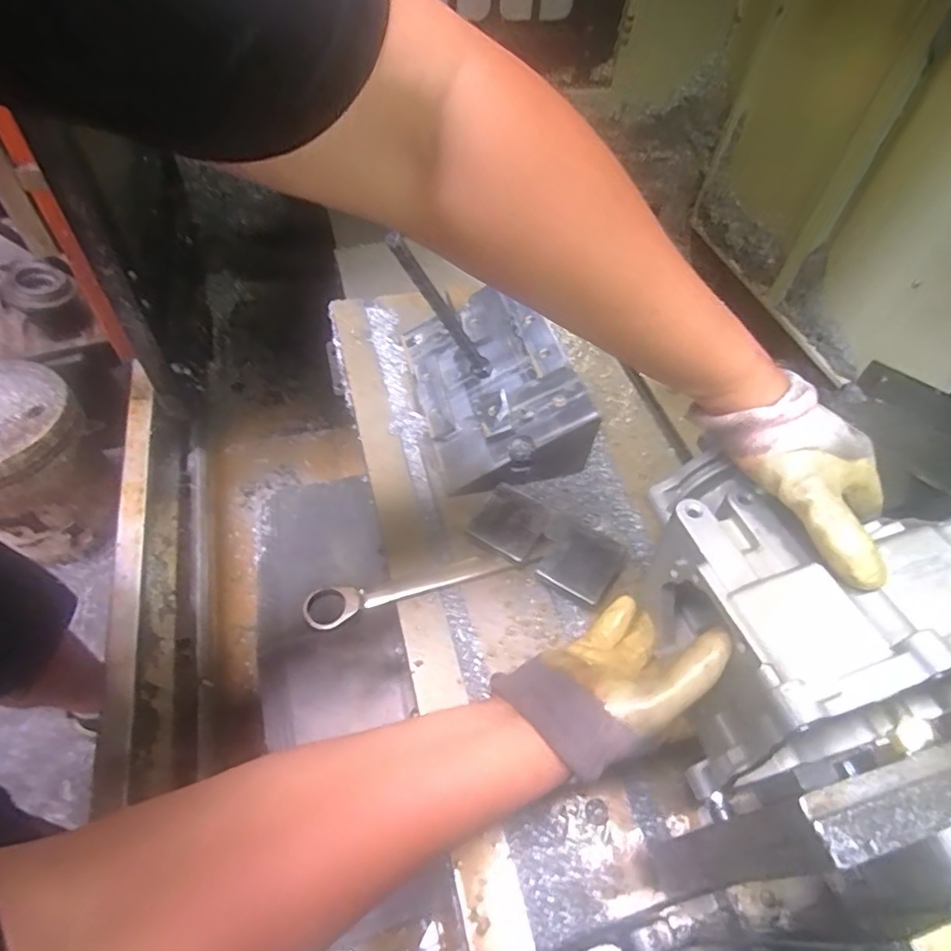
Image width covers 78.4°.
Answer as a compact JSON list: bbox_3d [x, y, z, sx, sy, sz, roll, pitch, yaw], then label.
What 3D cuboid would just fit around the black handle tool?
[{"bbox_3d":[-0.033,-0.175,0.634,0.019,0.213,0.019,-27,54,12],"label":"black handle tool"}]

